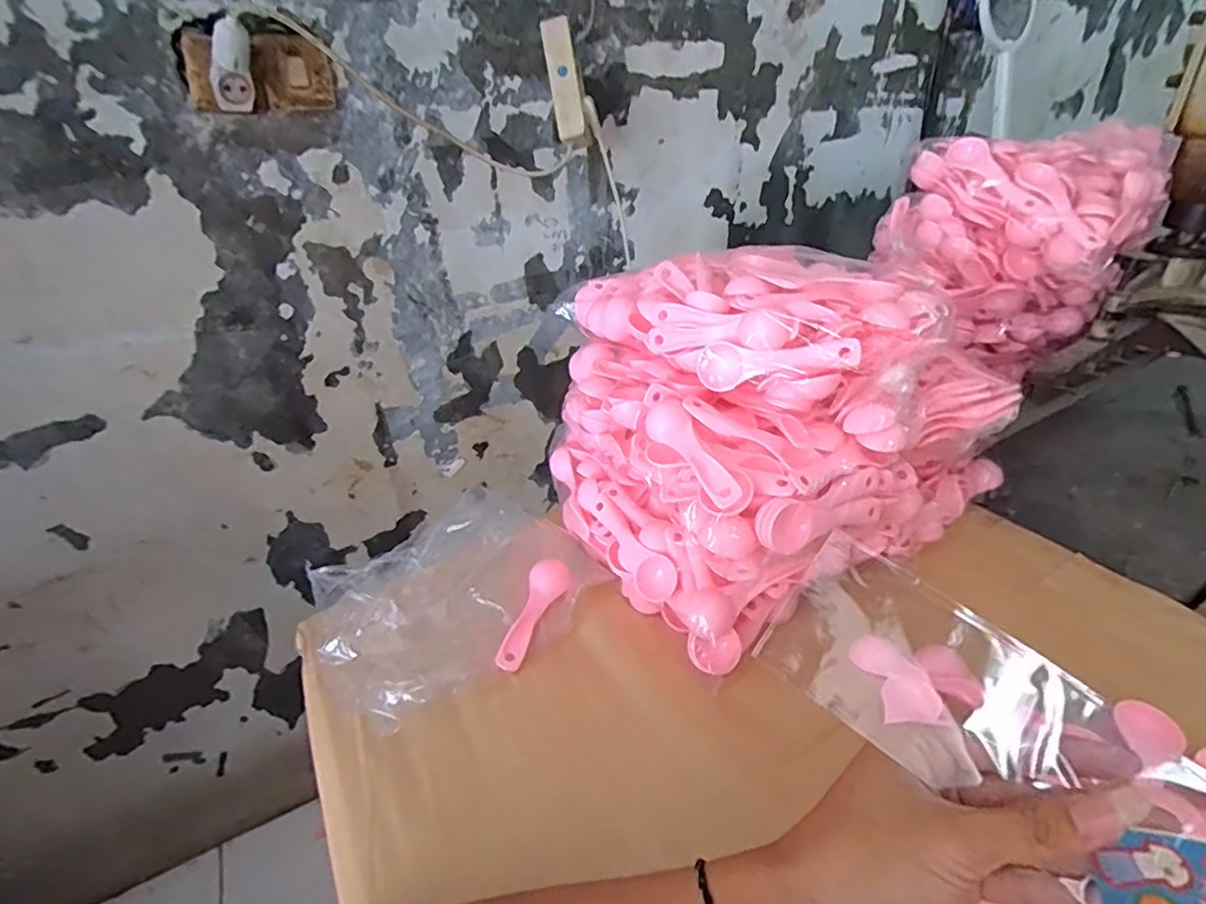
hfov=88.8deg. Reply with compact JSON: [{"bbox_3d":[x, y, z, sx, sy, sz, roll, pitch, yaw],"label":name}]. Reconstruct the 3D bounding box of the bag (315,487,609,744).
[{"bbox_3d":[-0.139,0.113,0.535,0.224,0.040,0.211,-25,37,-31],"label":"bag"}]

